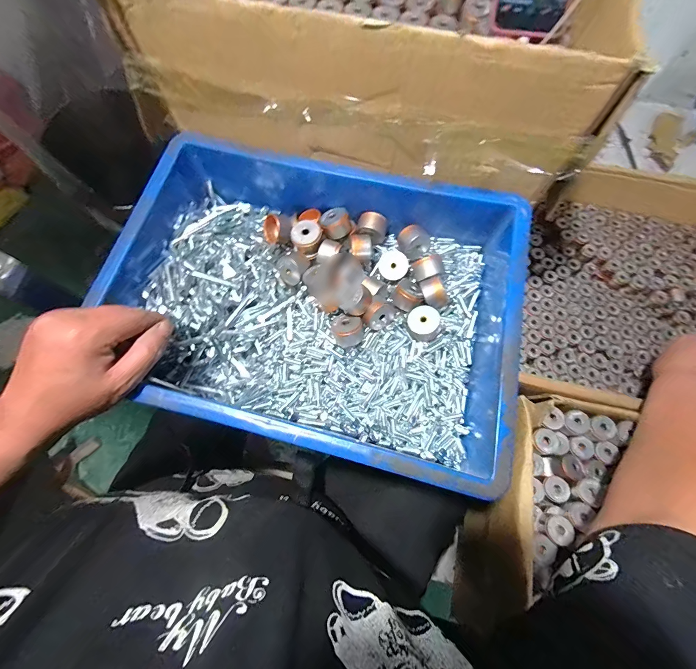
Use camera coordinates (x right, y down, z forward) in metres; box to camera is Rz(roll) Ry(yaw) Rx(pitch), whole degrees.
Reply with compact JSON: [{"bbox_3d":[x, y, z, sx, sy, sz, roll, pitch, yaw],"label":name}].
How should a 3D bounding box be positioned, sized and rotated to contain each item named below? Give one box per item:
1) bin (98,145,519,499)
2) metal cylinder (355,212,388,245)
[{"bbox_3d":[-0.022,-0.032,0.358,0.413,0.102,0.298,12,71,5],"label":"bin"},{"bbox_3d":[0.029,-0.130,0.405,0.033,0.030,0.030,28,73,10],"label":"metal cylinder"}]

